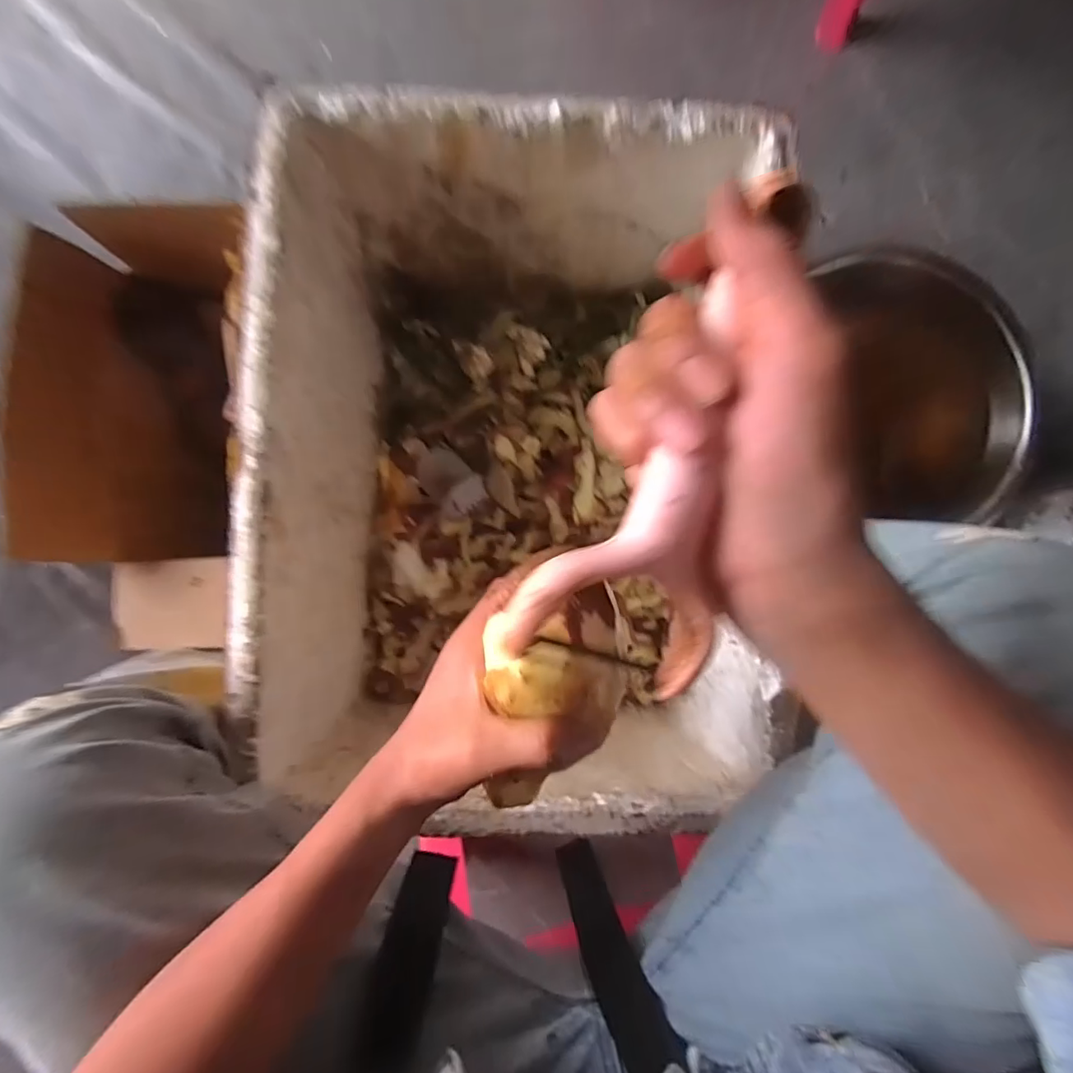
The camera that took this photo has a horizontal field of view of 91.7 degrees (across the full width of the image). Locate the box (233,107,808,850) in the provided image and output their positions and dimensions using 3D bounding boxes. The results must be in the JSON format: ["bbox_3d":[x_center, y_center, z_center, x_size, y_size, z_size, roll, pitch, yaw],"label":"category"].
[{"bbox_3d":[-0.029,-0.062,0.552,0.420,0.296,0.572,4,86,-2],"label":"box"}]

